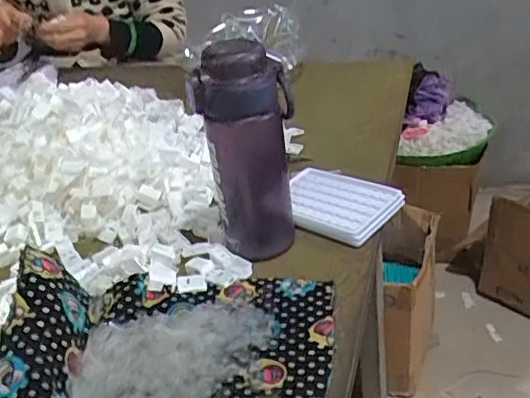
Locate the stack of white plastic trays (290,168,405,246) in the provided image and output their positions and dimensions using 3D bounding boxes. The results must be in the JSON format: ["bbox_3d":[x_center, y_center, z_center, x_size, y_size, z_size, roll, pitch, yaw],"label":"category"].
[{"bbox_3d":[0.074,0.003,0.628,0.146,0.020,0.095,22,42,40],"label":"stack of white plastic trays"}]

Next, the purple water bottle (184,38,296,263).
[{"bbox_3d":[-0.016,-0.044,0.546,0.081,0.201,0.063,6,33,22],"label":"purple water bottle"}]

